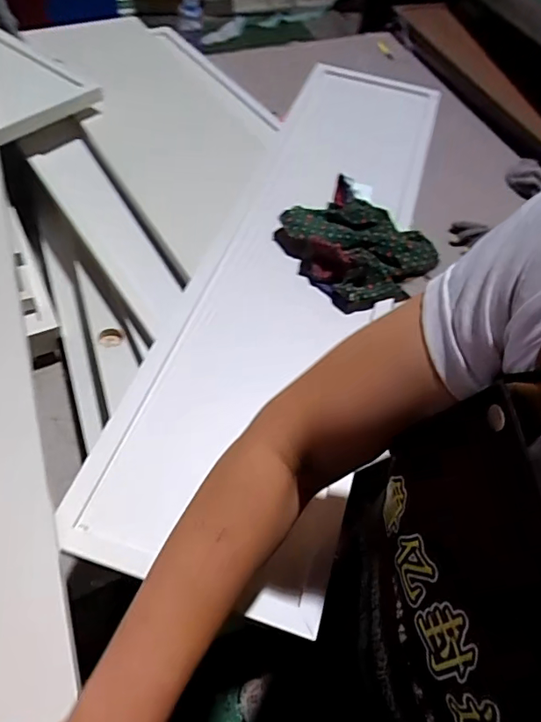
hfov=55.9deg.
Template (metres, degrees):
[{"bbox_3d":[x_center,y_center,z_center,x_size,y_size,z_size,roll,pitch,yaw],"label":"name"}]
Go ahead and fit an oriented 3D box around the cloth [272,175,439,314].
[{"bbox_3d":[0.109,-0.156,0.676,0.150,0.045,0.184,-32,62,-24],"label":"cloth"}]

